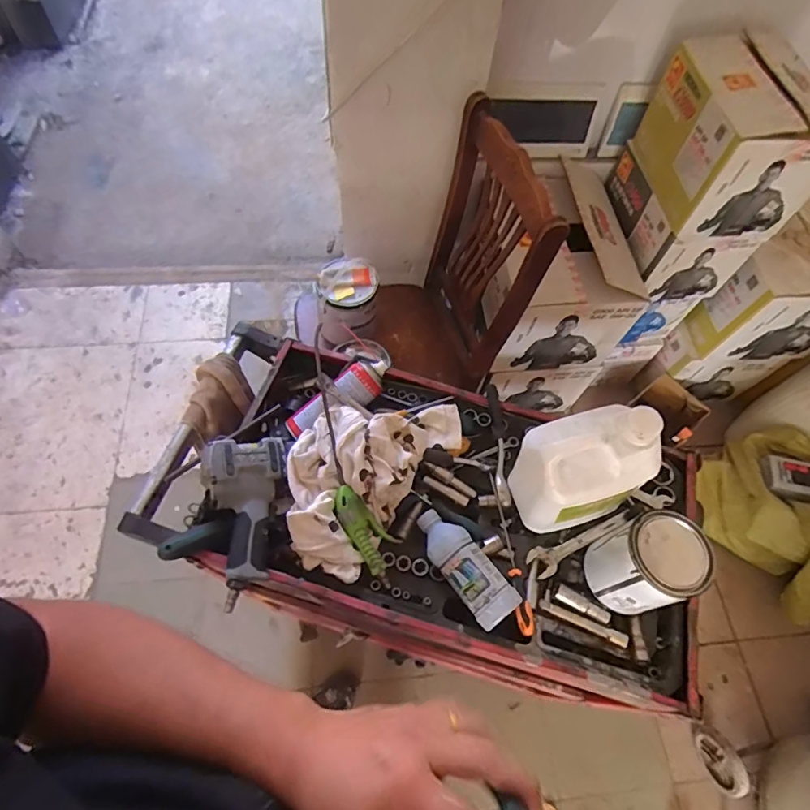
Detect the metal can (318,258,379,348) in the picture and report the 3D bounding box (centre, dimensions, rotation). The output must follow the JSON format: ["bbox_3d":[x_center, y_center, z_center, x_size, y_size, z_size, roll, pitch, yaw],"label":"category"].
[{"bbox_3d":[-0.146,-0.258,1.255,0.147,0.156,0.174,3,63,-2],"label":"metal can"}]

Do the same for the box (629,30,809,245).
[{"bbox_3d":[0.737,-0.604,1.114,0.248,0.266,0.355,-2,63,-5],"label":"box"}]

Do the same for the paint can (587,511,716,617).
[{"bbox_3d":[0.319,0.215,0.657,0.107,0.142,0.100,2,63,-3],"label":"paint can"}]

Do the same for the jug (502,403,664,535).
[{"bbox_3d":[0.224,0.085,0.652,0.136,0.214,0.107,-12,64,-10],"label":"jug"}]

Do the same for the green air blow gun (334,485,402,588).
[{"bbox_3d":[-0.050,0.181,0.700,0.060,0.033,0.146,-29,92,-17],"label":"green air blow gun"}]

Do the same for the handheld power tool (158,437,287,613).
[{"bbox_3d":[-0.243,0.142,0.671,0.129,0.072,0.206,6,63,-1],"label":"handheld power tool"}]

